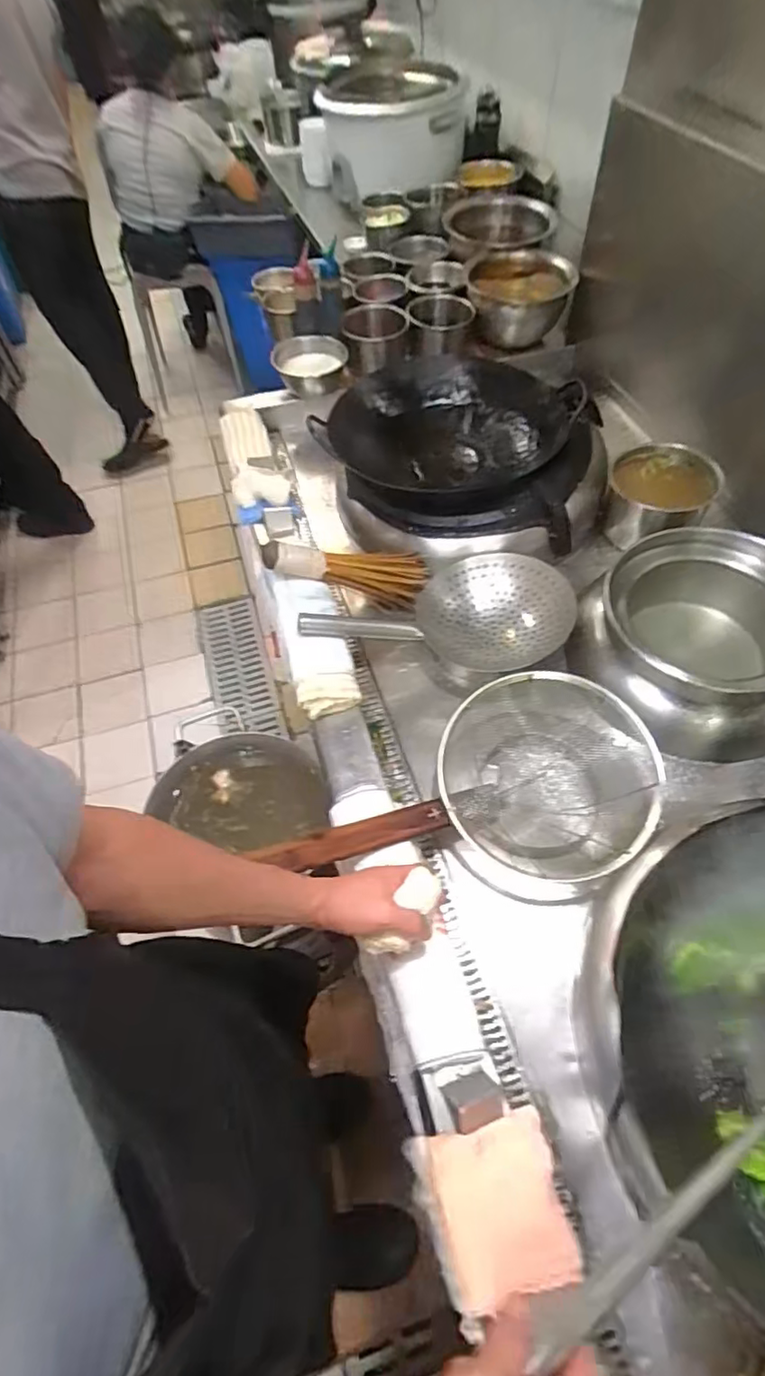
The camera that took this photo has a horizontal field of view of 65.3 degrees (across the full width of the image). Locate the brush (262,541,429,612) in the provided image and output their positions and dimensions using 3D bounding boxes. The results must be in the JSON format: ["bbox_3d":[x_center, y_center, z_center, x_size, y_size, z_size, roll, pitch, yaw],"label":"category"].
[{"bbox_3d":[-0.061,-0.199,1.027,0.273,0.083,0.072,7,52,-25],"label":"brush"}]

